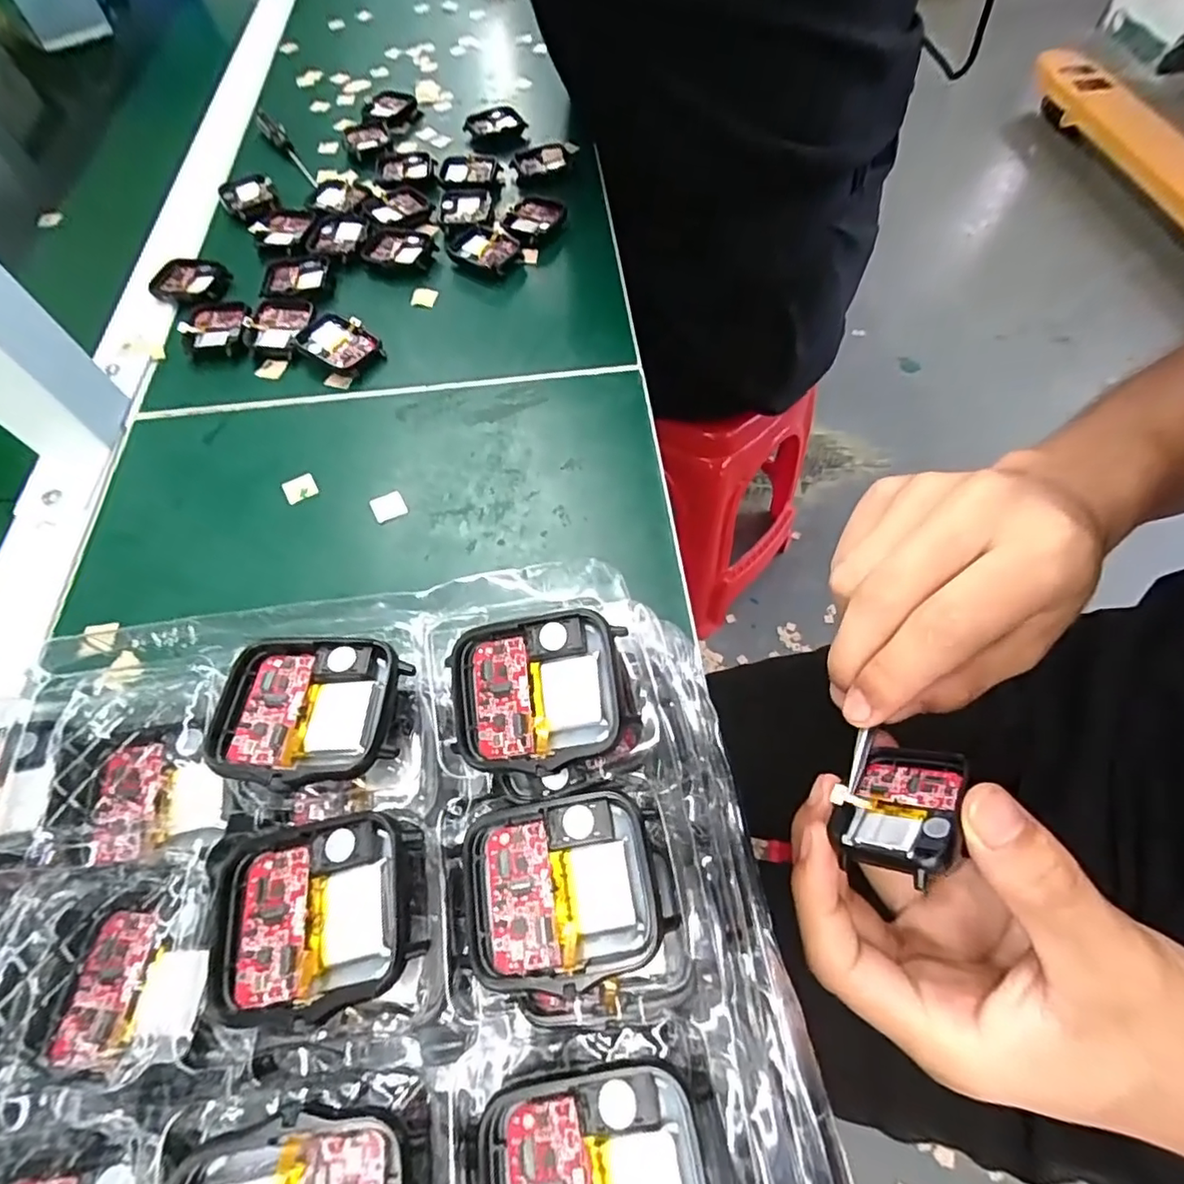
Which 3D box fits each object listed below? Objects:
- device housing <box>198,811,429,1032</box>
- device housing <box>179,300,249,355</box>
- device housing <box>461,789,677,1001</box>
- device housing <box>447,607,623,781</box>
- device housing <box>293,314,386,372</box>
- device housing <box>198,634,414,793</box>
[{"bbox_3d":[-0.063,0.073,0.132,0.049,0.009,0.038,-9,64,-2],"label":"device housing"},{"bbox_3d":[-0.235,-0.165,0.365,0.038,0.009,0.045,-13,61,-4],"label":"device housing"},{"bbox_3d":[-0.007,0.068,0.134,0.044,0.006,0.038,-12,64,-3],"label":"device housing"},{"bbox_3d":[-0.015,0.026,0.150,0.043,0.012,0.037,-5,64,0],"label":"device housing"},{"bbox_3d":[-0.152,-0.151,0.355,0.040,0.015,0.035,26,65,16],"label":"device housing"},{"bbox_3d":[-0.074,0.030,0.150,0.046,0.009,0.037,0,64,3],"label":"device housing"}]

